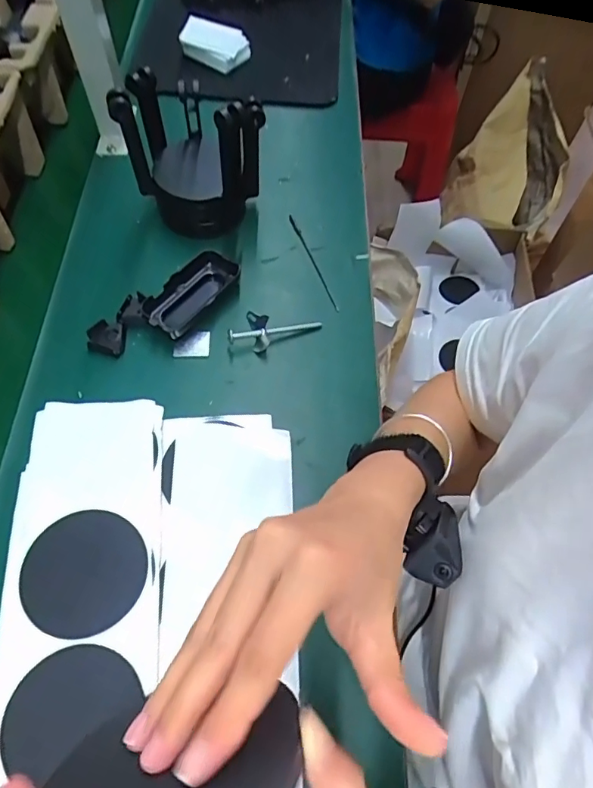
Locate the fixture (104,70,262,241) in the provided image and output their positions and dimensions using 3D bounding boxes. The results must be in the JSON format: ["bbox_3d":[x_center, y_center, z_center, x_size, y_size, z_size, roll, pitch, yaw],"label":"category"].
[{"bbox_3d":[-0.107,-0.266,0.552,0.135,0.143,0.104,10,61,4],"label":"fixture"}]

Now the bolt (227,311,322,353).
[{"bbox_3d":[-0.024,-0.071,0.526,0.098,0.019,0.044,-9,63,-17],"label":"bolt"}]

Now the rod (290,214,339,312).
[{"bbox_3d":[0.018,-0.152,0.577,0.006,0.007,0.148,-18,65,-7],"label":"rod"}]

